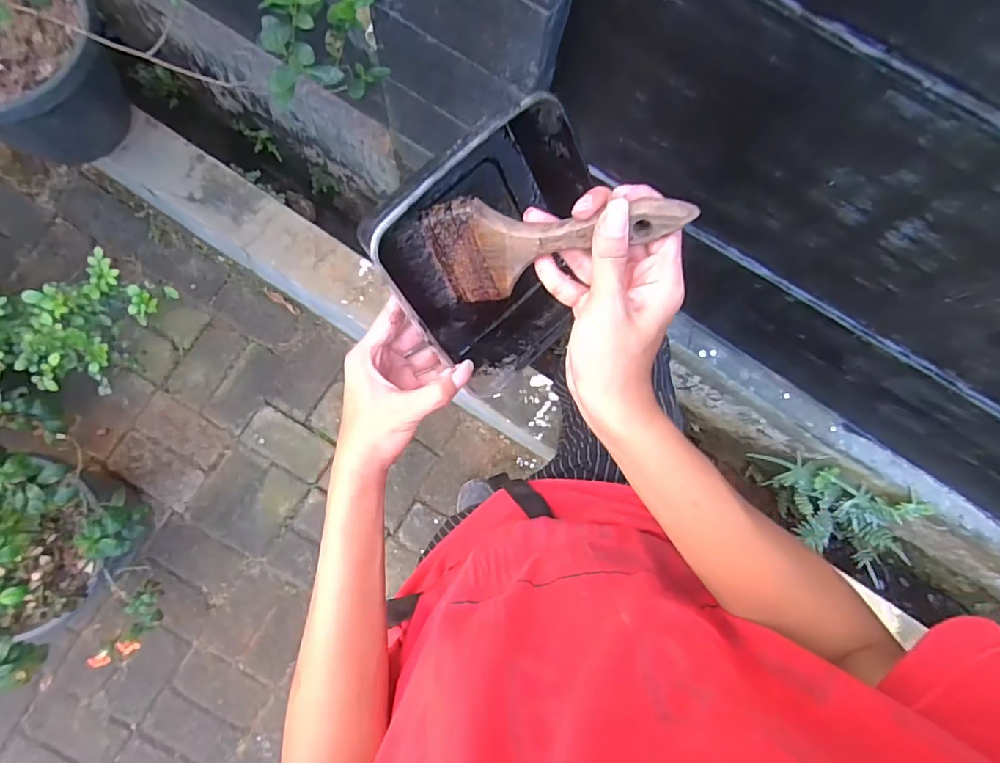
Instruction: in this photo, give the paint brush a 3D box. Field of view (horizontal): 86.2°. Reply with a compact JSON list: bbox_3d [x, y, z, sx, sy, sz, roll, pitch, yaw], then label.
[{"bbox_3d":[0.033,-0.086,0.325,0.158,0.068,0.013,-6,43,22],"label":"paint brush"}]

